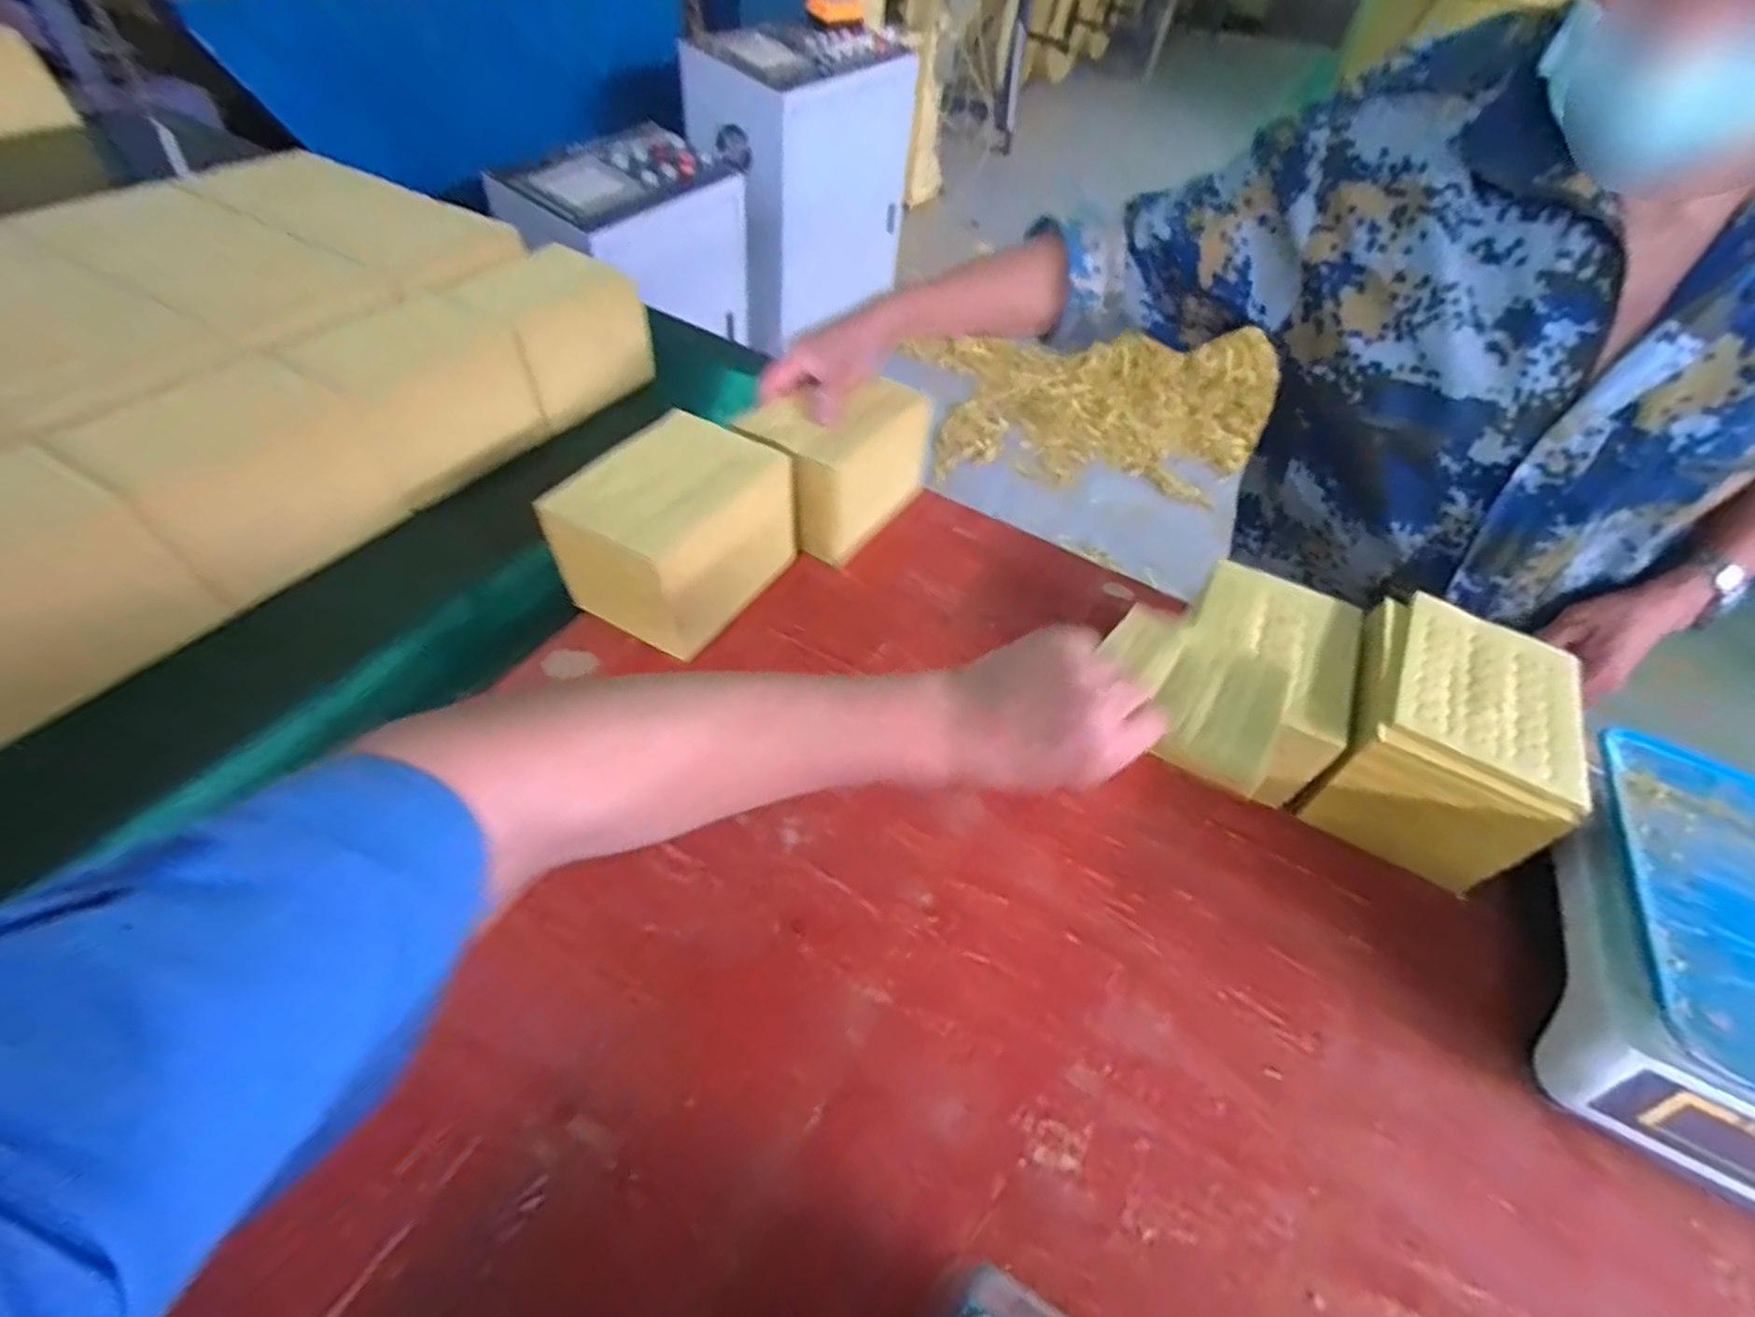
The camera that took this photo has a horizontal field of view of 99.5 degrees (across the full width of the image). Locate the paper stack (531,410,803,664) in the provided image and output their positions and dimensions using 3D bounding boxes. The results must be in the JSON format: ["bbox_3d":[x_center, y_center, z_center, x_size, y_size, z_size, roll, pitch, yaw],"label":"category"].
[{"bbox_3d":[-0.165,-0.107,0.629,0.126,0.137,0.161,27,51,15],"label":"paper stack"}]

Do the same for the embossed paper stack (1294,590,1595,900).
[{"bbox_3d":[0.418,0.055,0.559,0.139,0.118,0.172,26,50,15],"label":"embossed paper stack"}]

